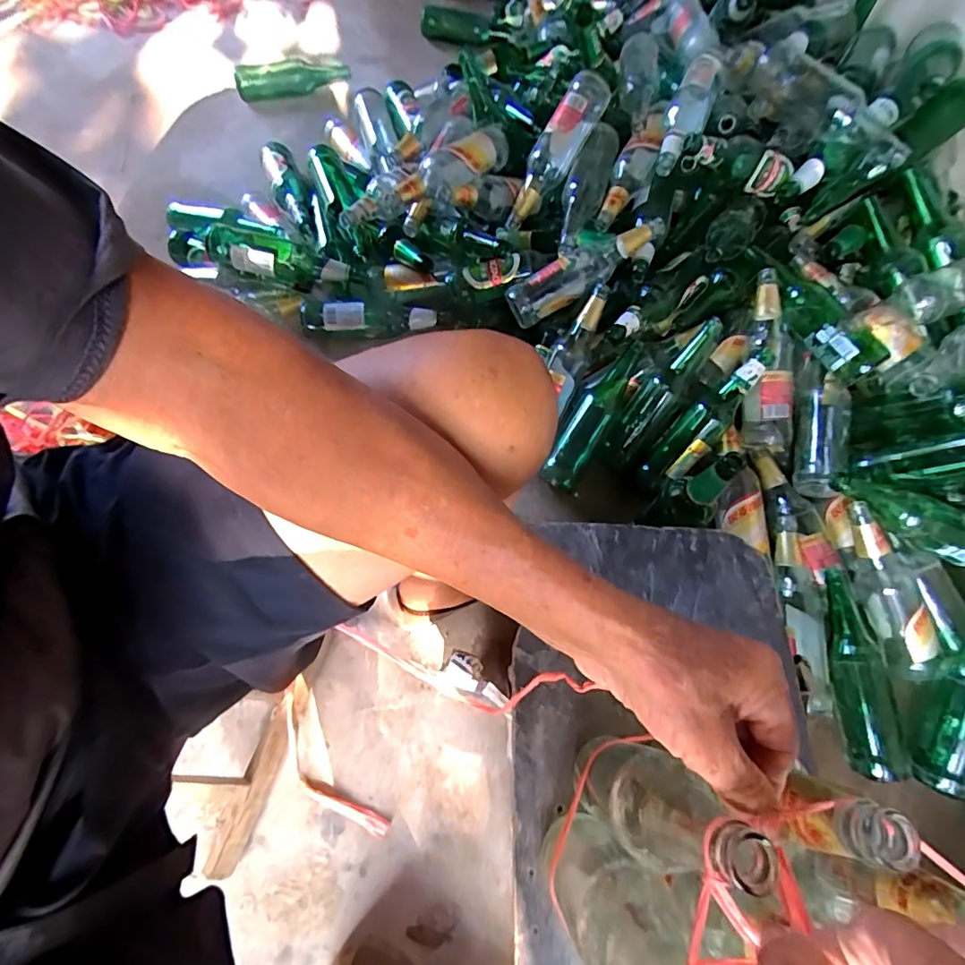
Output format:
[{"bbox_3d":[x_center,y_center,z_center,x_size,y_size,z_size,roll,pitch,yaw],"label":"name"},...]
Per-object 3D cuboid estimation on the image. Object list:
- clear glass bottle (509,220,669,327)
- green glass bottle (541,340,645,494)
[{"bbox_3d":[0.168,-0.361,0.820,0.272,0.055,0.073,-28,70,7],"label":"clear glass bottle"},{"bbox_3d":[0.173,-0.109,0.808,0.071,0.063,0.258,30,87,10],"label":"green glass bottle"}]

